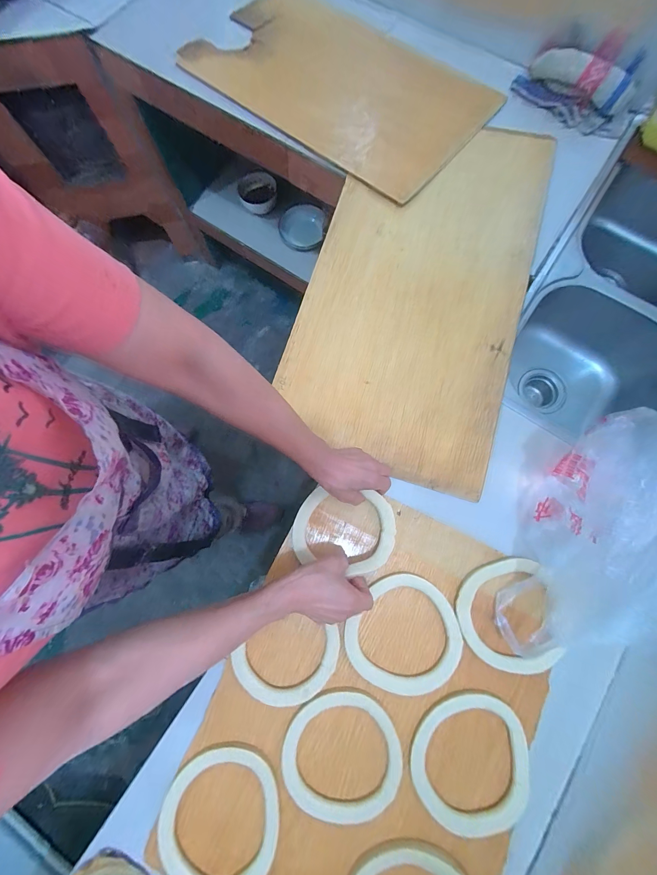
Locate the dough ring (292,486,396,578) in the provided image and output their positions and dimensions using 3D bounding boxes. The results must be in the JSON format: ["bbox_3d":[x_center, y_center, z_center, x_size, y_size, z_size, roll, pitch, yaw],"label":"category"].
[{"bbox_3d":[0.025,0.143,0.488,0.160,0.033,0.117,6,76,3],"label":"dough ring"}]

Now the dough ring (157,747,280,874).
[{"bbox_3d":[-0.147,0.517,0.419,0.157,0.017,0.164,0,76,1],"label":"dough ring"}]

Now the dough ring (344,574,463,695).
[{"bbox_3d":[0.117,0.297,0.469,0.155,0.013,0.162,0,76,1],"label":"dough ring"}]

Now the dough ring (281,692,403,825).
[{"bbox_3d":[0.020,0.443,0.433,0.162,0.013,0.148,0,76,1],"label":"dough ring"}]

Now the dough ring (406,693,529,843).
[{"bbox_3d":[0.198,0.447,0.429,0.167,0.015,0.150,-30,77,-6],"label":"dough ring"}]

